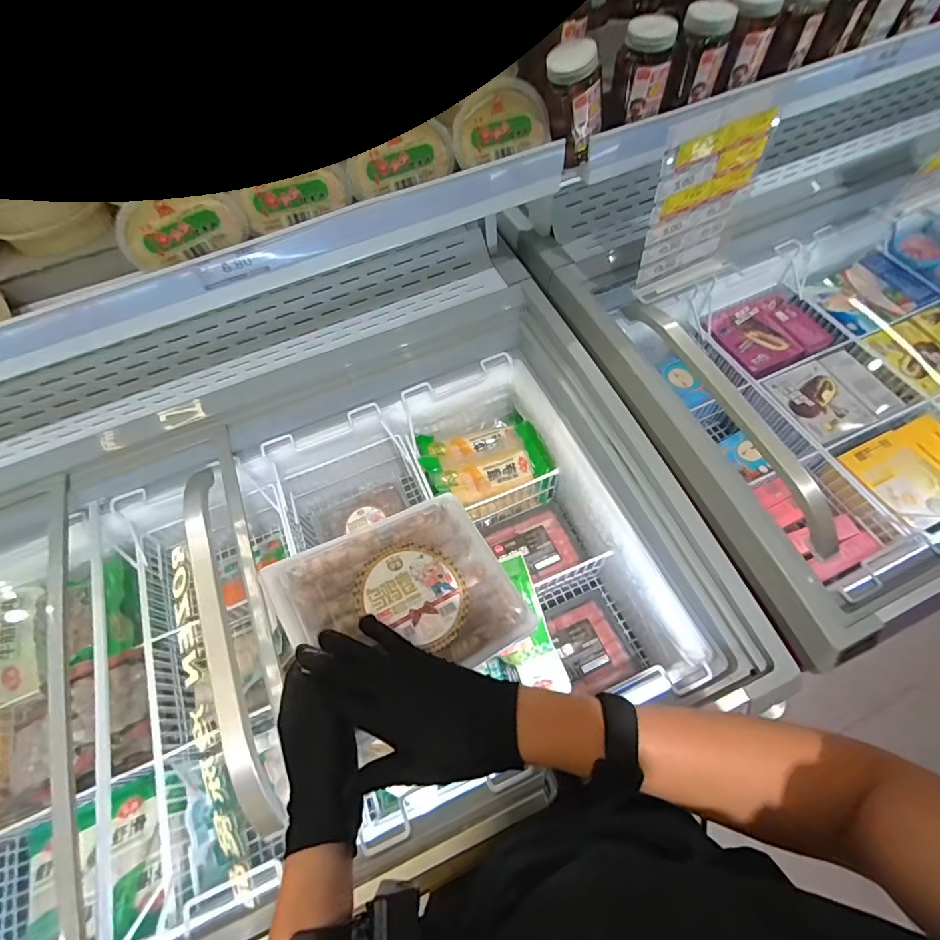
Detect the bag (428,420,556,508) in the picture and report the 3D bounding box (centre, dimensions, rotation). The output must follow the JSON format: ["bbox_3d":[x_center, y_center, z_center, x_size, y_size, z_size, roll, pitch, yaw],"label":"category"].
[{"bbox_3d":[0.045,-0.004,0.972,0.245,0.040,0.110,-26,62,-10],"label":"bag"}]

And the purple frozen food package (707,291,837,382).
[{"bbox_3d":[0.698,-0.320,1.085,0.243,0.037,0.175,-22,61,-8],"label":"purple frozen food package"}]

